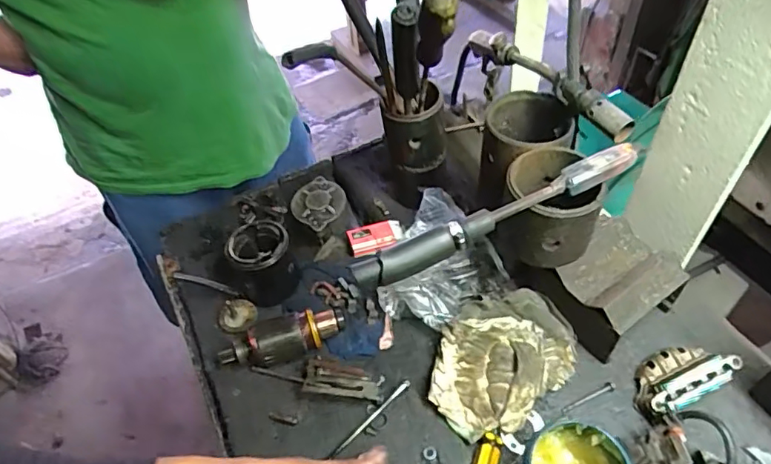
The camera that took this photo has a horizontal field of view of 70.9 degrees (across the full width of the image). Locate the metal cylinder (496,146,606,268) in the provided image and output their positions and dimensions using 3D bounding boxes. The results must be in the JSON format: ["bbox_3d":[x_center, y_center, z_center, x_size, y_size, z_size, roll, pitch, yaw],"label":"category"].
[{"bbox_3d":[0.155,-0.023,0.519,0.089,0.080,0.097,5,51,10],"label":"metal cylinder"}]

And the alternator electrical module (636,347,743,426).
[{"bbox_3d":[0.312,0.154,0.579,0.111,0.038,0.061,-24,52,-14],"label":"alternator electrical module"}]

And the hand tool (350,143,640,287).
[{"bbox_3d":[0.100,-0.015,0.461,0.270,0.033,0.021,-21,51,-12],"label":"hand tool"}]

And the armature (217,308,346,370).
[{"bbox_3d":[-0.124,0.131,0.653,0.156,0.053,0.046,-18,51,-9],"label":"armature"}]

